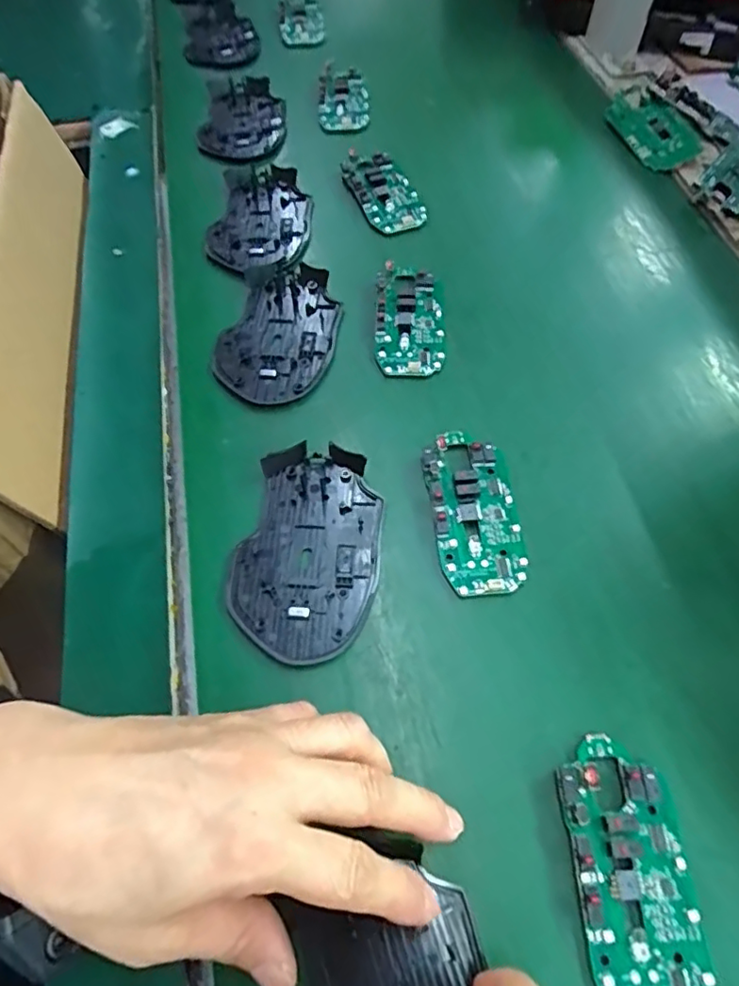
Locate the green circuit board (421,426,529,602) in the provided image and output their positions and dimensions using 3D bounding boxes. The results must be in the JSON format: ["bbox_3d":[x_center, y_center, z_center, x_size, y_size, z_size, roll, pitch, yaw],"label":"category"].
[{"bbox_3d":[0.057,0.008,0.318,0.045,0.014,0.097,-6,62,-3],"label":"green circuit board"}]

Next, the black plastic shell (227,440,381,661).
[{"bbox_3d":[-0.032,0.028,0.309,0.071,0.016,0.115,9,62,6],"label":"black plastic shell"}]

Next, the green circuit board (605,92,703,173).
[{"bbox_3d":[0.234,-0.298,0.481,0.045,0.009,0.084,-32,71,7],"label":"green circuit board"}]

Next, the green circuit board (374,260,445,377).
[{"bbox_3d":[0.027,-0.119,0.396,0.045,0.019,0.092,-1,62,0],"label":"green circuit board"}]

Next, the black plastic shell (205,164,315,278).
[{"bbox_3d":[-0.083,-0.213,0.450,0.072,0.012,0.113,2,62,2],"label":"black plastic shell"}]

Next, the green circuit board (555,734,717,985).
[{"bbox_3d":[0.105,0.150,0.232,0.044,0.014,0.096,-4,62,-1],"label":"green circuit board"}]

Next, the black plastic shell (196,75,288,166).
[{"bbox_3d":[-0.110,-0.325,0.511,0.067,0.018,0.113,2,62,2],"label":"black plastic shell"}]

